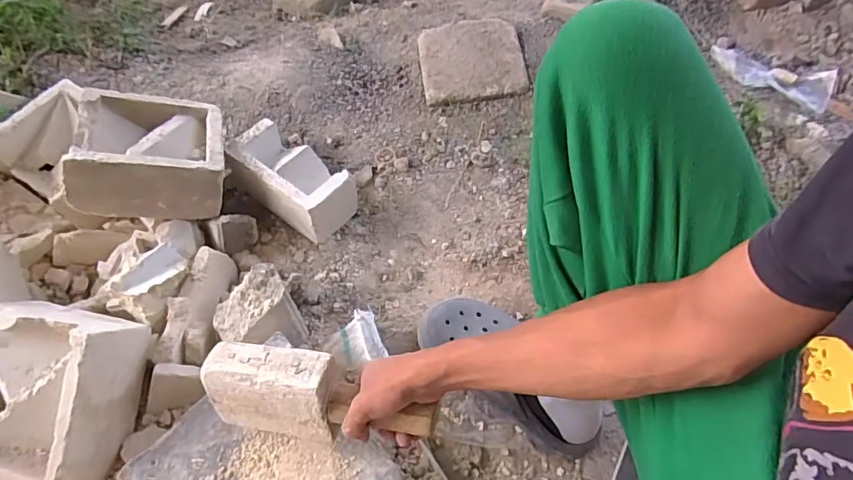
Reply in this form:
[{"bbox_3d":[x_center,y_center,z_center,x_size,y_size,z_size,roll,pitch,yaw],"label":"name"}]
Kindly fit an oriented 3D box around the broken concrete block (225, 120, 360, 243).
[{"bbox_3d":[-0.226,-0.105,0.813,0.196,0.090,0.103,32,64,19],"label":"broken concrete block"}]

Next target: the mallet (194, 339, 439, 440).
[{"bbox_3d":[-0.114,0.170,0.523,0.245,0.085,0.074,9,59,7],"label":"mallet"}]

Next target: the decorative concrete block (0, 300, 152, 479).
[{"bbox_3d":[-0.492,0.195,0.625,0.220,0.104,0.207,7,87,13],"label":"decorative concrete block"}]

